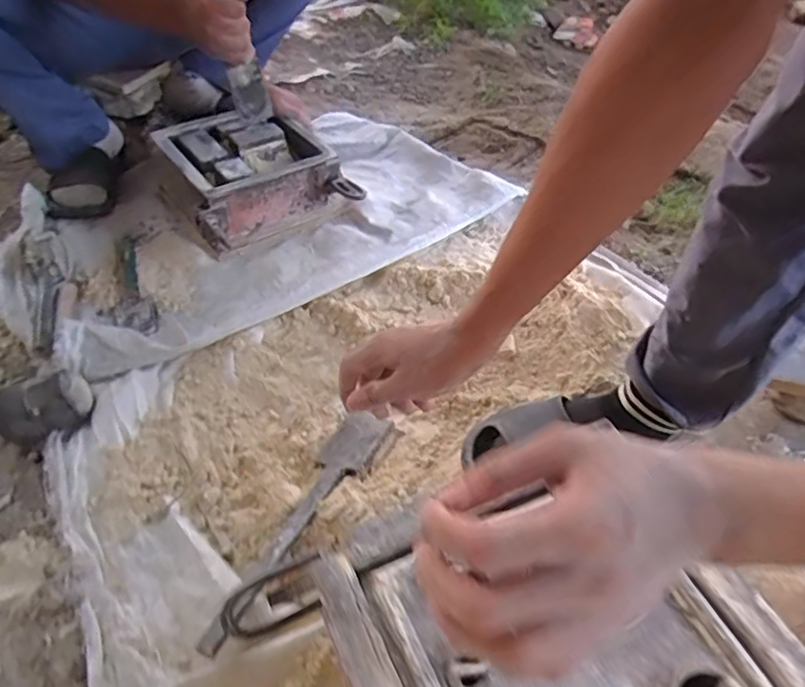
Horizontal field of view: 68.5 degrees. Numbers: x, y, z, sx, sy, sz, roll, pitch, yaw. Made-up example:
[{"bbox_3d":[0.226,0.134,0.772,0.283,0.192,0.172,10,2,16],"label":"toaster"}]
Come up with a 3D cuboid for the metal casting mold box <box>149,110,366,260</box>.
[{"bbox_3d":[-0.256,-0.305,1.049,0.284,0.125,0.254,-25,52,-25],"label":"metal casting mold box"}]

